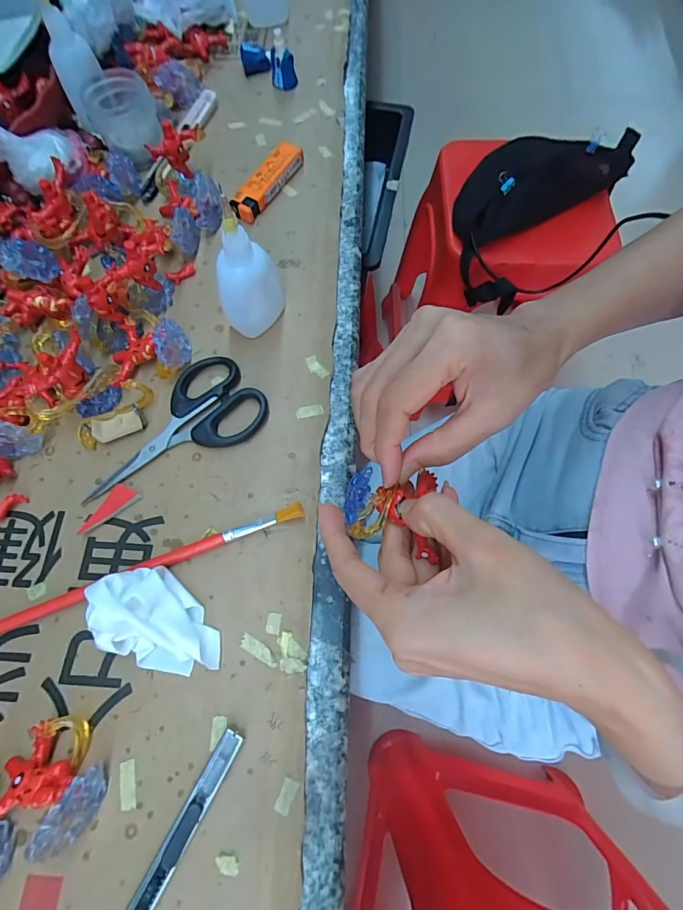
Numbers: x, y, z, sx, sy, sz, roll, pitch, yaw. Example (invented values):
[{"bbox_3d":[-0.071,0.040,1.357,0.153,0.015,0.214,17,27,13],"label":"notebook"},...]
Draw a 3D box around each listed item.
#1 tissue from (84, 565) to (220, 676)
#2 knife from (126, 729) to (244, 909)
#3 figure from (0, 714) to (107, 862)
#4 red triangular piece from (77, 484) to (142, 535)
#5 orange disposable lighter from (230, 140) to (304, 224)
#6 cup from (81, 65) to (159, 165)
[{"bbox_3d":[-0.104,0.094,0.221,0.051,0.039,0.072,-41,75,-13],"label":"tissue"},{"bbox_3d":[-0.087,0.200,0.199,0.011,0.008,0.132,28,73,10],"label":"knife"},{"bbox_3d":[-0.144,0.158,0.203,0.050,0.030,0.048,13,71,5],"label":"figure"},{"bbox_3d":[-0.148,0.034,0.262,0.041,0.004,0.015,-38,74,-12],"label":"red triangular piece"},{"bbox_3d":[-0.059,-0.223,0.338,0.022,0.017,0.078,33,74,11],"label":"orange disposable lighter"},{"bbox_3d":[-0.177,-0.273,0.333,0.047,0.034,0.049,0,71,-1],"label":"cup"}]

